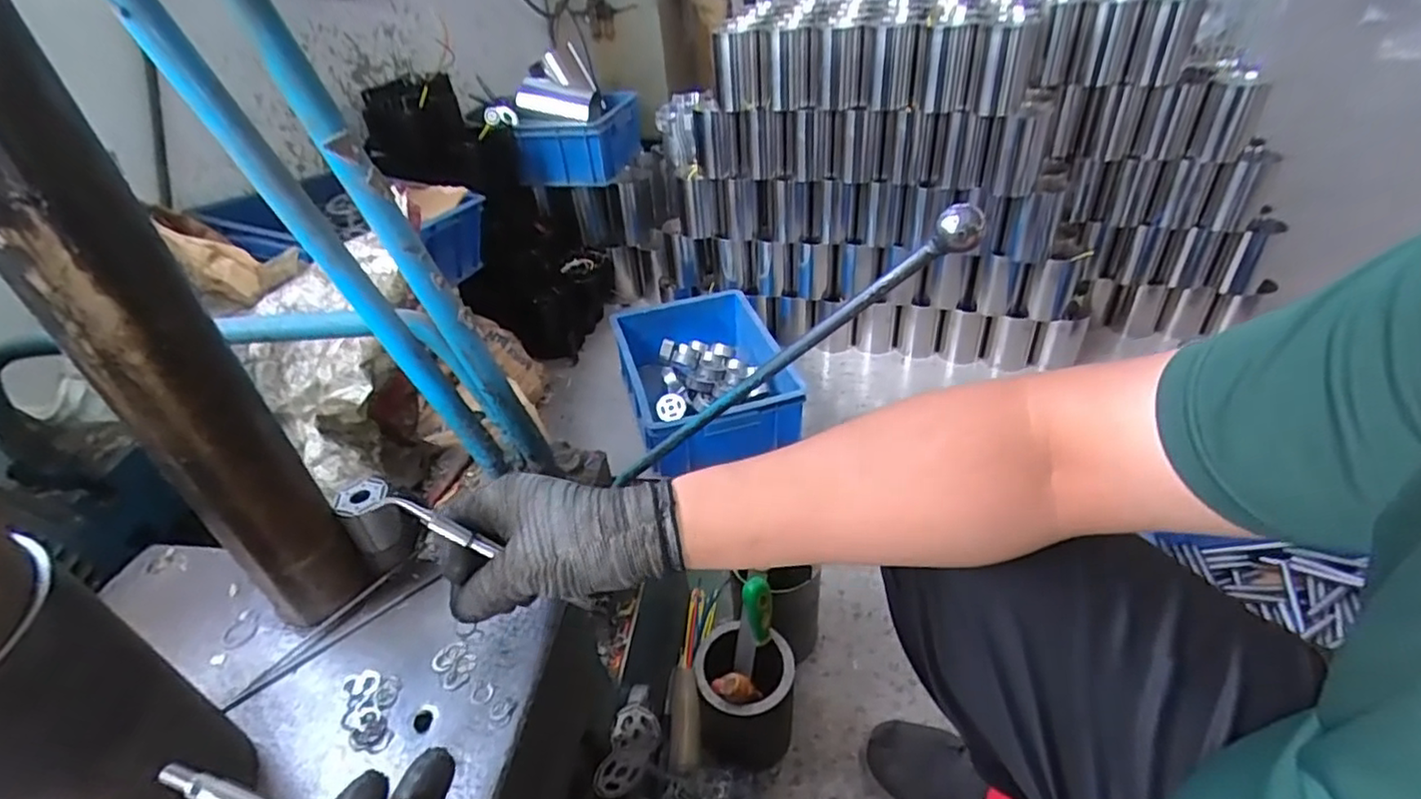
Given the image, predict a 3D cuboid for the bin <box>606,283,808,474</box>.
[{"bbox_3d":[-0.012,-0.046,1.320,0.306,0.142,0.422,-13,38,-9],"label":"bin"}]

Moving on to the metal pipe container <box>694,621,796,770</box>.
[{"bbox_3d":[0.043,0.359,0.780,0.110,0.159,0.103,-4,38,3],"label":"metal pipe container"}]

